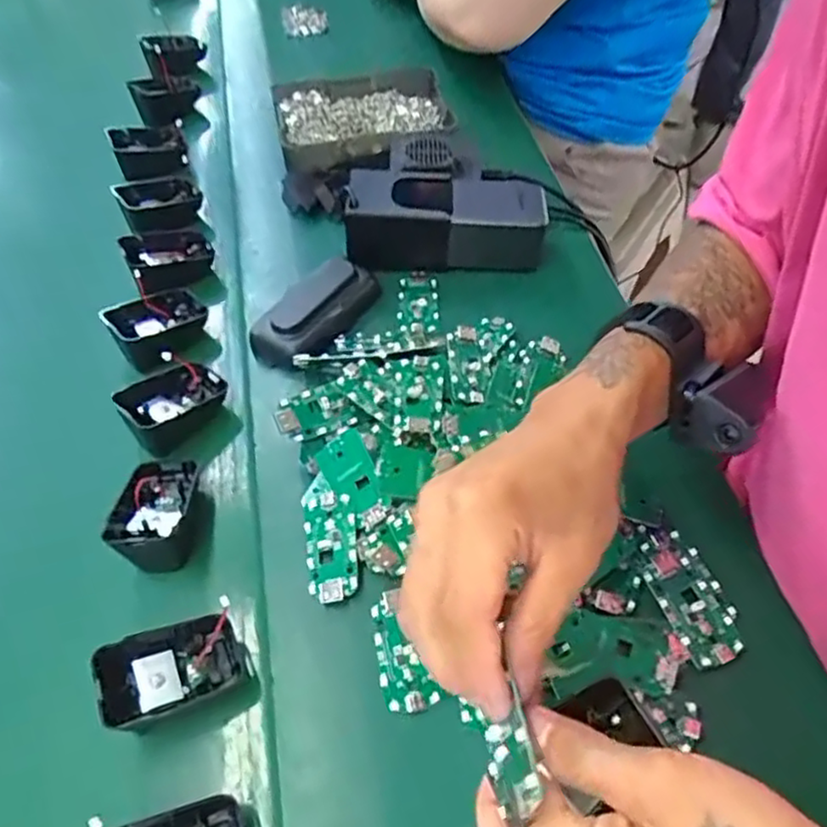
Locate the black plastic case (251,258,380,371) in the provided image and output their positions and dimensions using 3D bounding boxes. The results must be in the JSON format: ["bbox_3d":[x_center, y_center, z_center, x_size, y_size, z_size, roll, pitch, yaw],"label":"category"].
[{"bbox_3d":[-0.074,-0.076,0.506,0.049,0.031,0.105,26,60,21],"label":"black plastic case"}]

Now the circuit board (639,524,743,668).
[{"bbox_3d":[0.156,0.102,0.379,0.039,0.007,0.078,-16,55,-7],"label":"circuit board"}]

